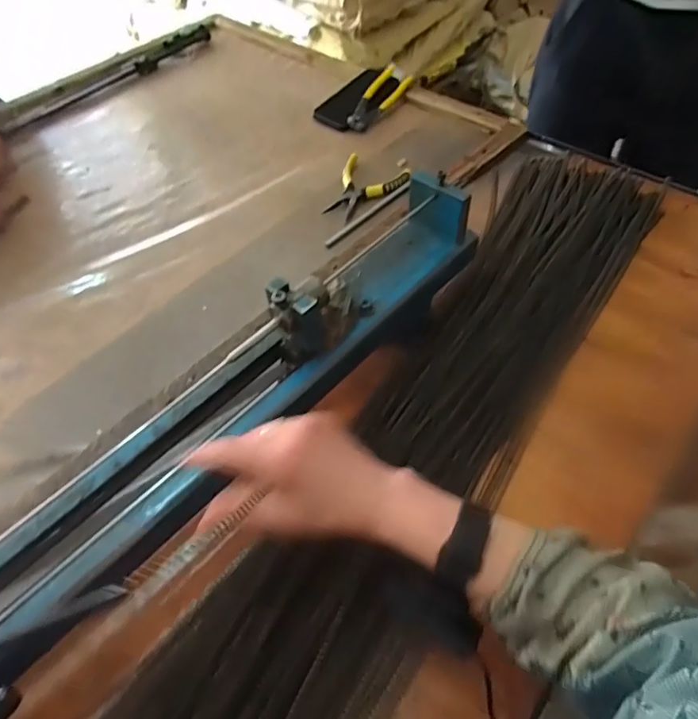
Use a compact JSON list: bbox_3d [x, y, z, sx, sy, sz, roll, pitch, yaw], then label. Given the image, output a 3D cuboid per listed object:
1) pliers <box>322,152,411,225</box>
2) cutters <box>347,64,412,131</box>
[{"bbox_3d":[0.016,-0.256,0.755,0.107,0.016,0.131,28,60,20],"label":"pliers"},{"bbox_3d":[0.049,-0.462,0.898,0.055,0.023,0.142,34,80,23],"label":"cutters"}]

